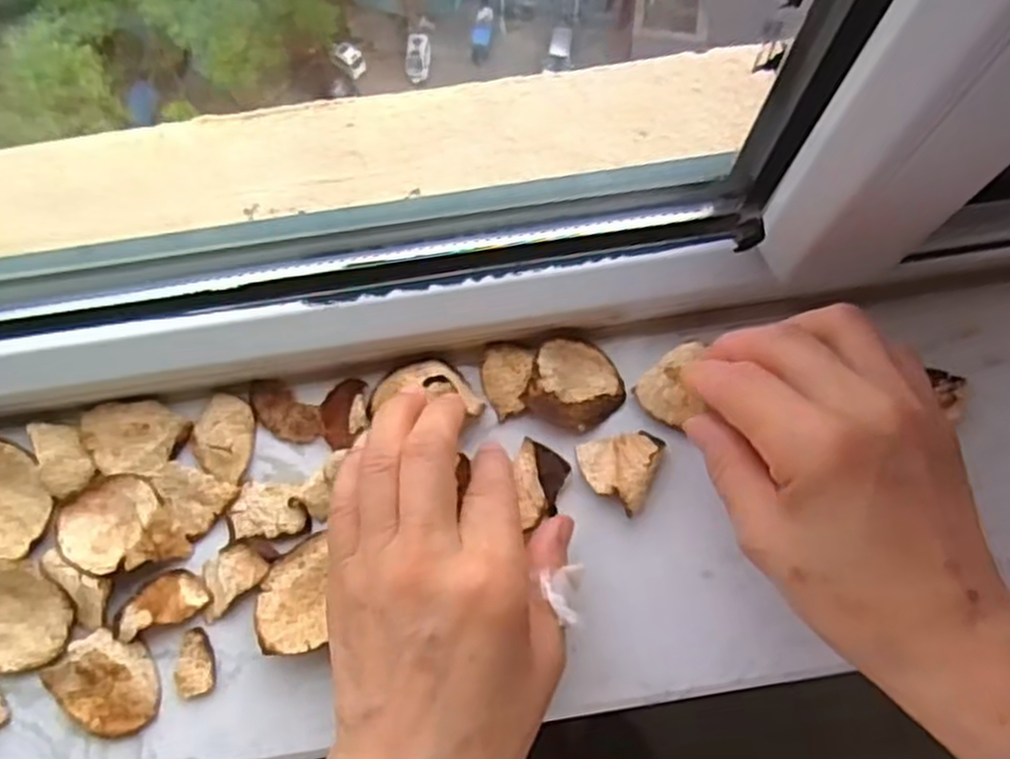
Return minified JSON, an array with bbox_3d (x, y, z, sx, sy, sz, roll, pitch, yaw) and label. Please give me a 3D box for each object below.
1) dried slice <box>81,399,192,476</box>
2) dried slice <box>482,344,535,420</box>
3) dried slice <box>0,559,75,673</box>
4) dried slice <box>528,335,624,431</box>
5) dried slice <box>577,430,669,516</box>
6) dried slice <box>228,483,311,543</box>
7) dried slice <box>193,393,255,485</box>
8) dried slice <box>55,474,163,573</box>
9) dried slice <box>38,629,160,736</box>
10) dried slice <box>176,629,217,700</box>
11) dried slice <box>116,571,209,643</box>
[{"bbox_3d":[-0.159,0.025,0.343,0.044,0.006,0.032,-6,76,-2],"label":"dried slice"},{"bbox_3d":[0.000,0.000,0.346,0.021,0.010,0.032,8,76,2],"label":"dried slice"},{"bbox_3d":[-0.197,0.095,0.315,0.044,0.009,0.040,0,76,0],"label":"dried slice"},{"bbox_3d":[0.032,0.002,0.343,0.039,0.010,0.039,0,76,0],"label":"dried slice"},{"bbox_3d":[0.046,0.034,0.335,0.031,0.010,0.035,25,77,6],"label":"dried slice"},{"bbox_3d":[-0.099,0.055,0.332,0.034,0.004,0.023,-4,76,-1],"label":"dried slice"},{"bbox_3d":[-0.122,0.024,0.341,0.025,0.006,0.036,8,76,2],"label":"dried slice"},{"bbox_3d":[-0.164,0.056,0.324,0.038,0.013,0.038,0,76,0],"label":"dried slice"},{"bbox_3d":[-0.157,0.120,0.314,0.042,0.010,0.035,41,79,9],"label":"dried slice"},{"bbox_3d":[-0.125,0.114,0.318,0.016,0.004,0.026,-9,76,-2],"label":"dried slice"},{"bbox_3d":[-0.140,0.090,0.320,0.035,0.007,0.021,-24,77,-6],"label":"dried slice"}]

